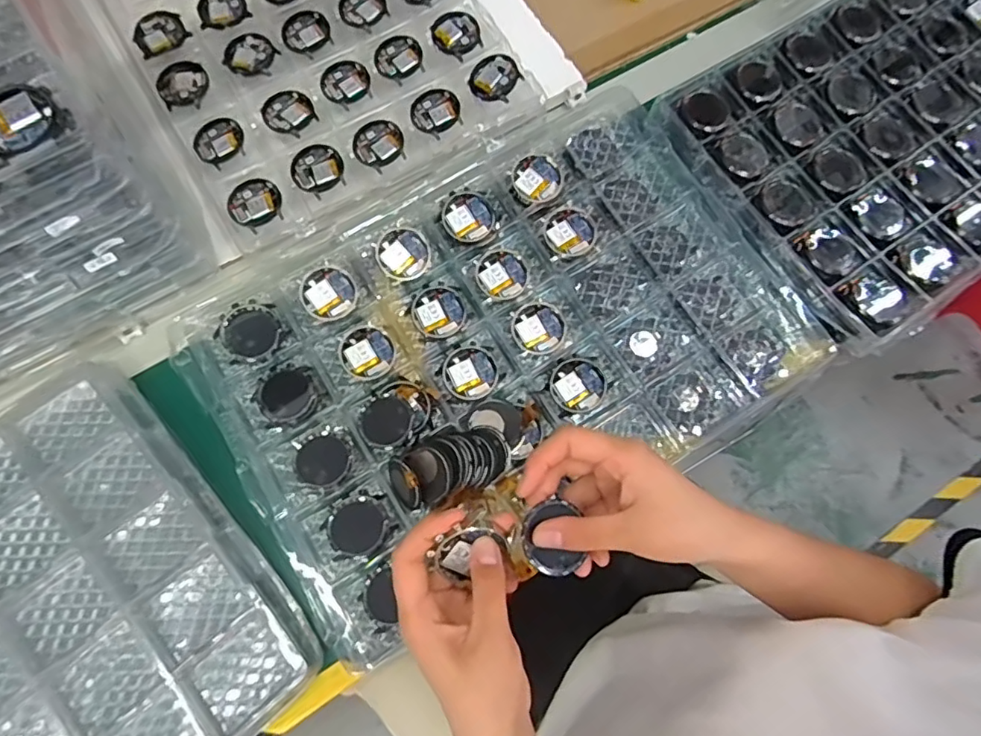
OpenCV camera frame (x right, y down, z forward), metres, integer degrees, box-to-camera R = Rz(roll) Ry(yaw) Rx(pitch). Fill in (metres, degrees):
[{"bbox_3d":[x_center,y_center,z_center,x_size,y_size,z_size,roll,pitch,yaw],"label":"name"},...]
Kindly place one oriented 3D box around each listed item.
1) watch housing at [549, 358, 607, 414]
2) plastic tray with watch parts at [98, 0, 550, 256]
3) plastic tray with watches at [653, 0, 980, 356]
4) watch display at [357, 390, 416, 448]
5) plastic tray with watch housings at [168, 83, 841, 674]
[{"bbox_3d":[0.071,0.014,0.459,0.042,0.007,0.043,0,74,-2],"label":"watch housing"},{"bbox_3d":[-0.185,-0.342,0.531,0.297,0.025,0.431,-30,77,-10],"label":"plastic tray with watch parts"},{"bbox_3d":[0.411,-0.243,0.555,0.434,0.021,0.295,-33,77,-11],"label":"plastic tray with watches"},{"bbox_3d":[-0.080,0.040,0.440,0.039,0.010,0.040,0,74,-2],"label":"watch display"},{"bbox_3d":[0.013,-0.026,0.458,0.447,0.028,0.297,-30,77,-10],"label":"plastic tray with watch housings"}]

